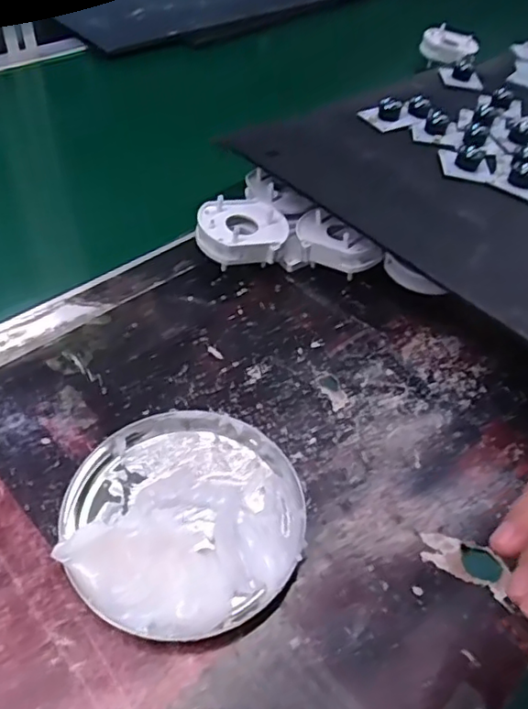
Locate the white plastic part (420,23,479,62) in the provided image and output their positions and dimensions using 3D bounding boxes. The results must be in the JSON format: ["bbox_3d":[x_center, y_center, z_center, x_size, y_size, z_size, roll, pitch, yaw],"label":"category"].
[{"bbox_3d":[0.243,-0.406,0.769,0.071,0.028,0.052,17,48,9],"label":"white plastic part"}]

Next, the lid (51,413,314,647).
[{"bbox_3d":[-0.043,0.084,0.318,0.128,0.022,0.124,27,51,19],"label":"lid"}]

